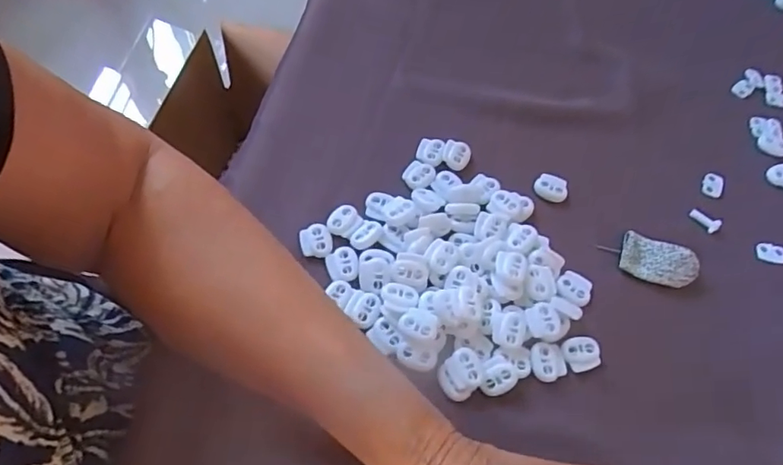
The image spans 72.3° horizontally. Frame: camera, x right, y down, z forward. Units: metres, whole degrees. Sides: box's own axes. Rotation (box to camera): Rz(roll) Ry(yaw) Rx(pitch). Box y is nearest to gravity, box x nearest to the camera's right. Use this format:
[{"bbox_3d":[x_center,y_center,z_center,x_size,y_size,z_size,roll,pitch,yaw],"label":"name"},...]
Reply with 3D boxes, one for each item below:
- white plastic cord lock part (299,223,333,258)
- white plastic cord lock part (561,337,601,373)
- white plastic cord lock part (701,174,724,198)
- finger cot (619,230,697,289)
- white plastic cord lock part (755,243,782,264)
[{"bbox_3d":[-0.047,0.006,0.336,0.020,0.004,0.022,-13,64,-11],"label":"white plastic cord lock part"},{"bbox_3d":[0.111,0.071,0.312,0.021,0.004,0.019,-12,63,-10],"label":"white plastic cord lock part"},{"bbox_3d":[0.227,-0.033,0.379,0.014,0.004,0.017,21,62,7],"label":"white plastic cord lock part"},{"bbox_3d":[0.170,0.019,0.343,0.045,0.013,0.028,27,63,10],"label":"finger cot"},{"bbox_3d":[0.252,0.014,0.356,0.020,0.006,0.012,11,62,2],"label":"white plastic cord lock part"}]

